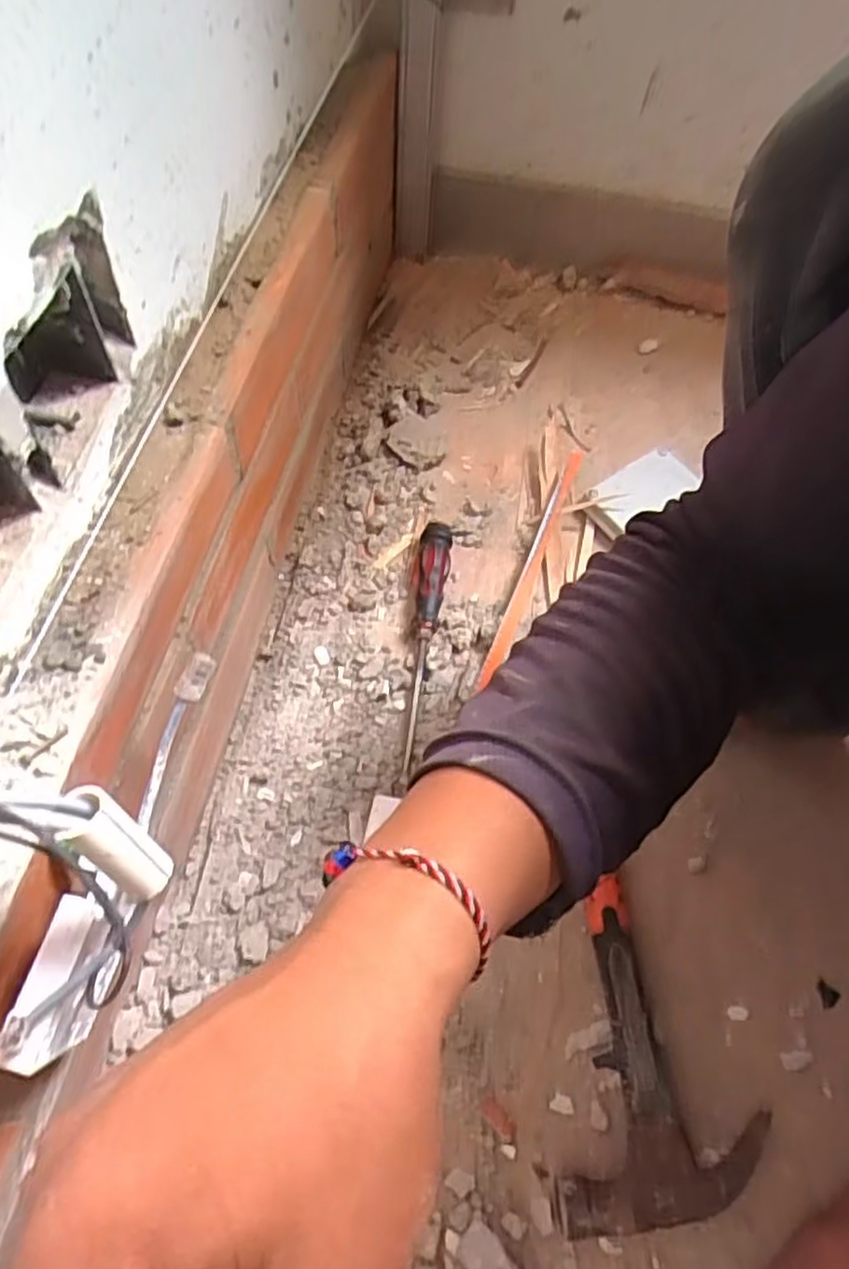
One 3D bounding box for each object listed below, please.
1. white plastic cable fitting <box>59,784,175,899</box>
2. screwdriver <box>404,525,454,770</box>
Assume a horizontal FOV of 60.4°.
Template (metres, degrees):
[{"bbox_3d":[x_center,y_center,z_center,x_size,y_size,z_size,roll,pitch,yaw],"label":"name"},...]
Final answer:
[{"bbox_3d":[-0.114,0.078,0.271,0.019,0.051,0.014,-42,38,-22],"label":"white plastic cable fitting"},{"bbox_3d":[0.000,0.000,0.579,0.027,0.027,0.207,7,61,0],"label":"screwdriver"}]

